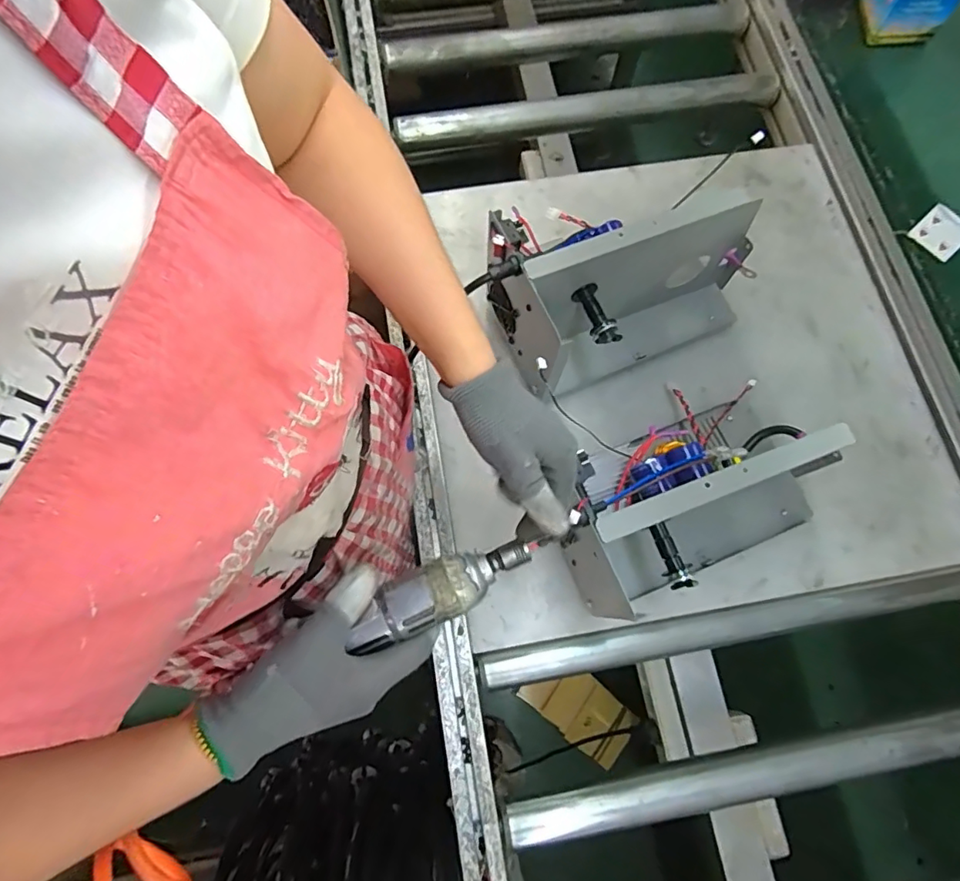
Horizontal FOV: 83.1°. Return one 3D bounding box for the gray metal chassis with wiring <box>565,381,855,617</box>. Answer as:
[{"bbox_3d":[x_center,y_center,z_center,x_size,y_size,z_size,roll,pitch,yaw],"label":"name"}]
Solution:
[{"bbox_3d":[0.222,0.056,0.523,0.279,0.174,0.121,-21,74,-7],"label":"gray metal chassis with wiring"}]

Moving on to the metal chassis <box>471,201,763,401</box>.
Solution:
[{"bbox_3d":[0.164,-0.167,0.598,0.291,0.188,0.126,-18,74,-6],"label":"metal chassis"}]

